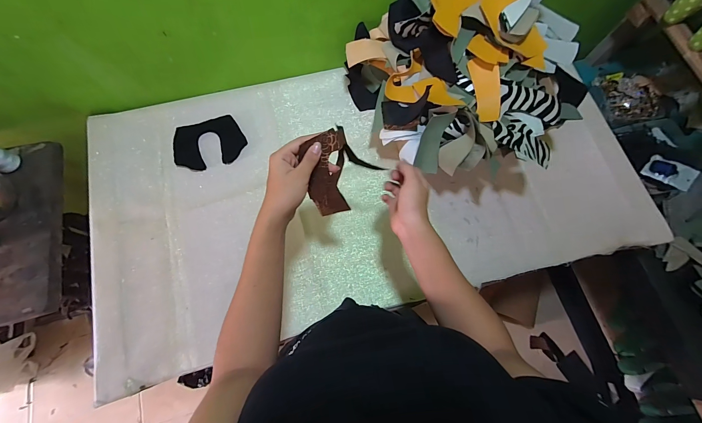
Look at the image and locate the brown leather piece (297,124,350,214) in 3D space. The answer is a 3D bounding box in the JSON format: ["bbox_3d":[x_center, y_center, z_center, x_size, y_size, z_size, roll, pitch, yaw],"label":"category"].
[{"bbox_3d":[-0.034,-0.050,0.419,0.061,0.130,0.016,3,30,-1],"label":"brown leather piece"}]

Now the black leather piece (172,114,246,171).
[{"bbox_3d":[-0.329,-0.157,0.694,0.155,0.004,0.117,-18,78,-10],"label":"black leather piece"}]

